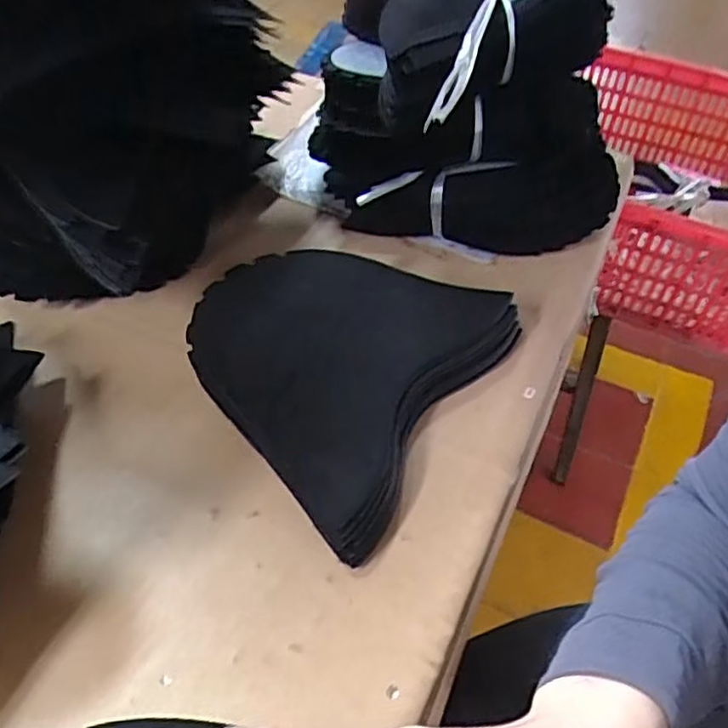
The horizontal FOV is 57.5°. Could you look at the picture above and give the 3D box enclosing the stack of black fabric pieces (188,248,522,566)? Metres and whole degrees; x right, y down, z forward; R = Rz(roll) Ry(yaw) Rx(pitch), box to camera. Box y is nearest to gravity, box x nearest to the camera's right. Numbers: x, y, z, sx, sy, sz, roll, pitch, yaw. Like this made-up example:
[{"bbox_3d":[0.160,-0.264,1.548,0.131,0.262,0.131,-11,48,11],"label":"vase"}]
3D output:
[{"bbox_3d":[-0.023,-0.009,0.543,0.223,0.031,0.252,32,62,12],"label":"stack of black fabric pieces"}]

